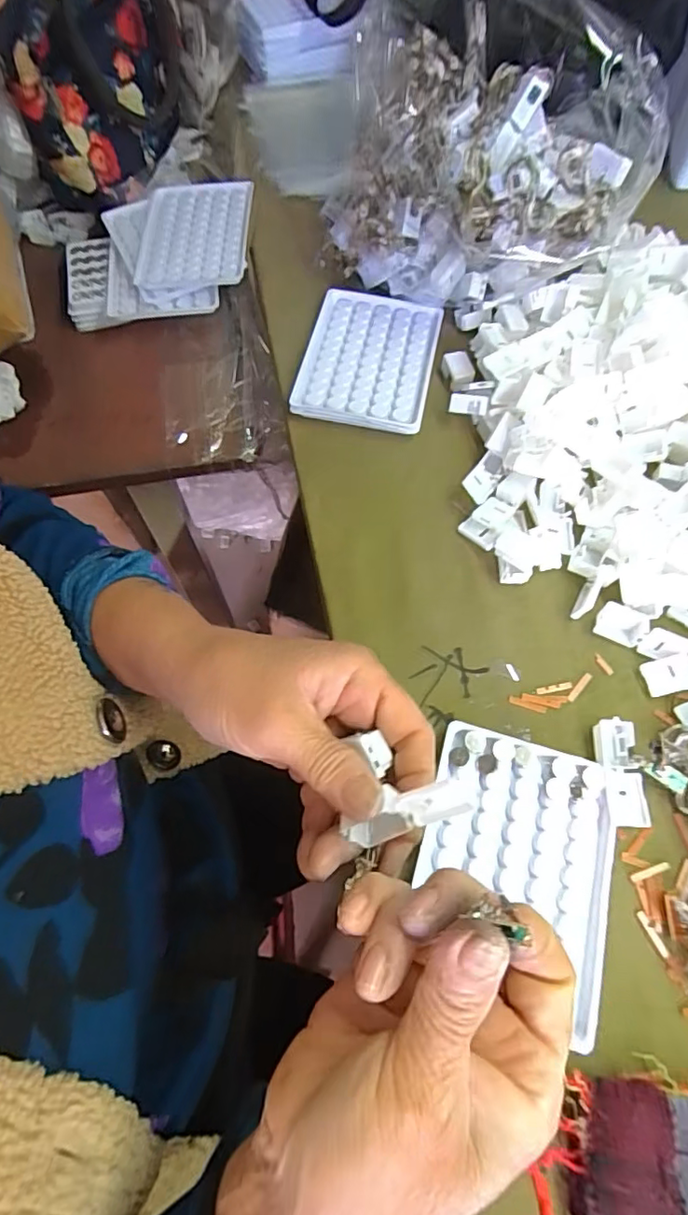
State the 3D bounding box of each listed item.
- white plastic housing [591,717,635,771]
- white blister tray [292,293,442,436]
[{"bbox_3d":[0.148,0.076,0.309,0.020,0.011,0.028,12,66,5],"label":"white plastic housing"},{"bbox_3d":[0.020,-0.190,0.430,0.094,0.014,0.126,11,66,5],"label":"white blister tray"}]

